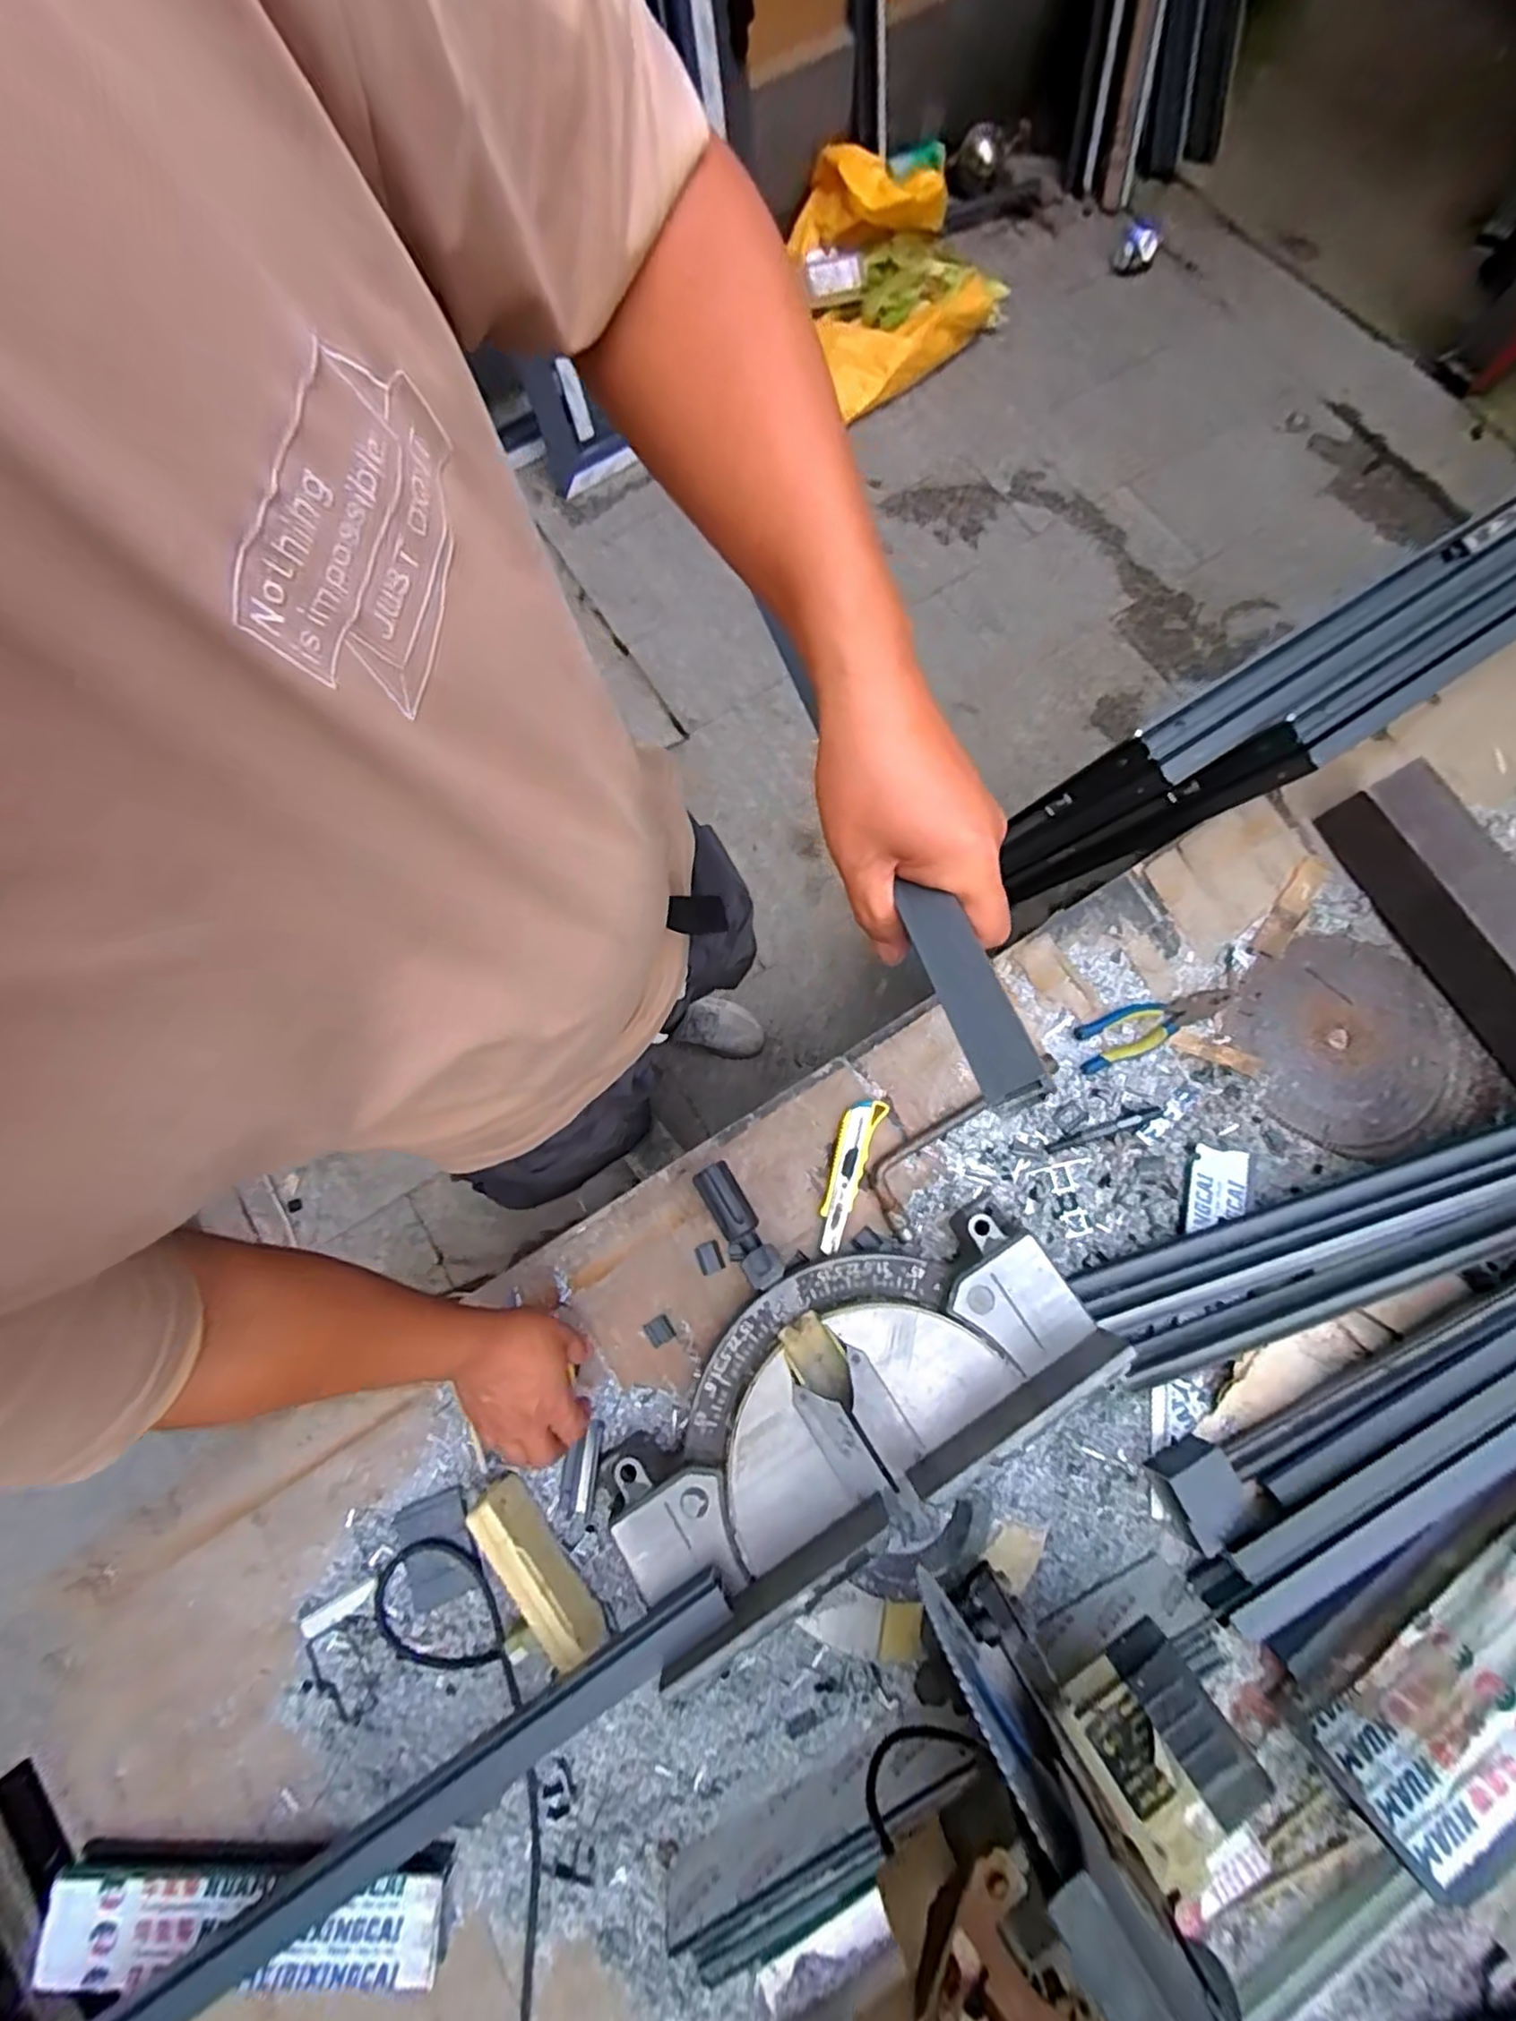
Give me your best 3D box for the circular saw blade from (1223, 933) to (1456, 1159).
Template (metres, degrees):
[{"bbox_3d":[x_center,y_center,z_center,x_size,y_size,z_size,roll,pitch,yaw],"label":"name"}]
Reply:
[{"bbox_3d":[0.670,0.030,0.808,0.236,0.005,0.233,0,81,-1],"label":"circular saw blade"}]

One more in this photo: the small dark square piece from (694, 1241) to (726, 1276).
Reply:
[{"bbox_3d":[-0.051,0.263,0.750,0.026,0.007,0.032,-23,78,-6],"label":"small dark square piece"}]

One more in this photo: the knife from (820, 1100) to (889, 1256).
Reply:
[{"bbox_3d":[0.093,0.173,0.757,0.040,0.016,0.164,21,78,6],"label":"knife"}]

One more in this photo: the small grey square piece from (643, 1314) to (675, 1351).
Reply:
[{"bbox_3d":[-0.103,0.335,0.740,0.027,0.005,0.026,-36,80,-9],"label":"small grey square piece"}]

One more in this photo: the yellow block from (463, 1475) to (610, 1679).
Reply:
[{"bbox_3d":[-0.210,0.527,0.666,0.045,0.048,0.163,-40,79,-7],"label":"yellow block"}]

